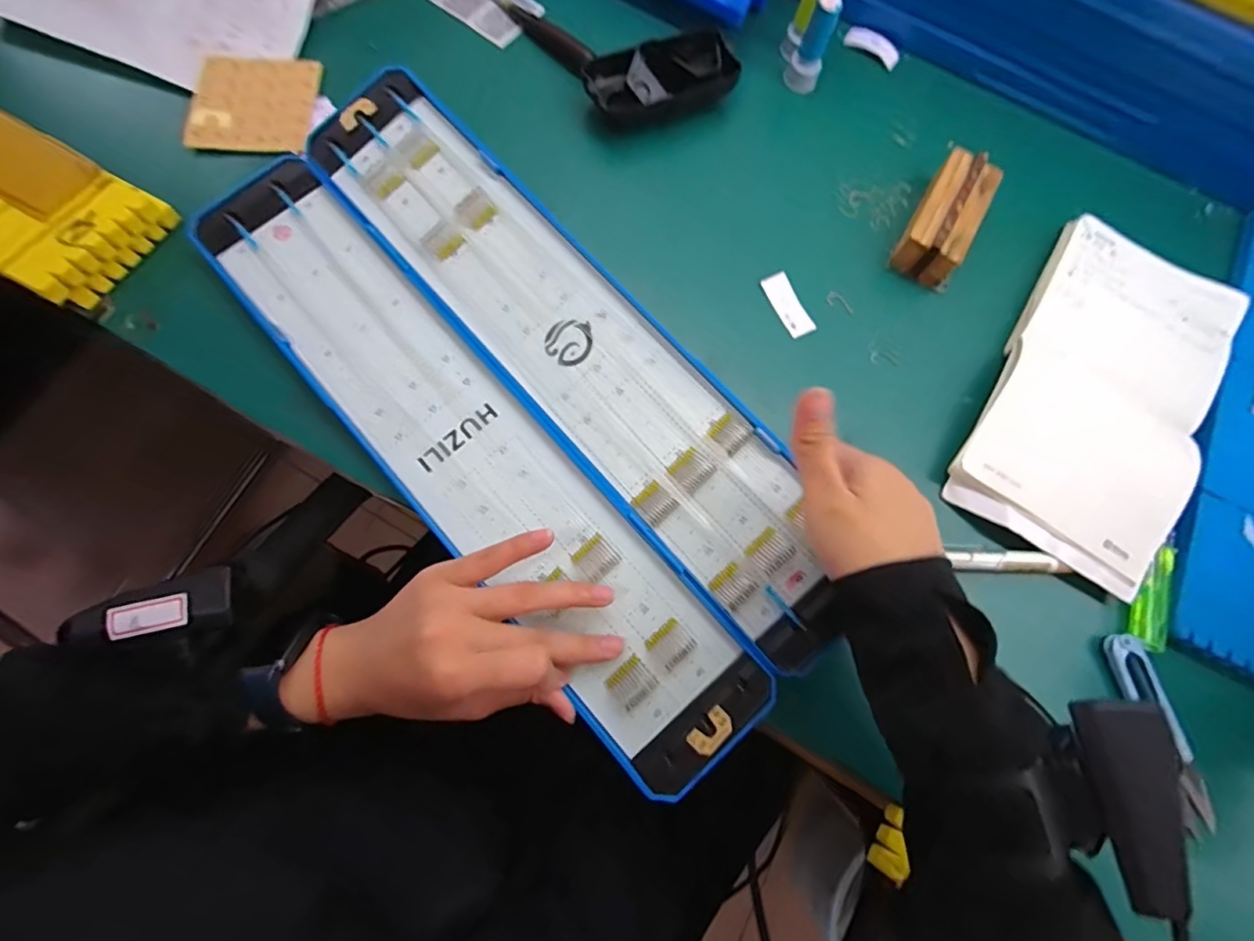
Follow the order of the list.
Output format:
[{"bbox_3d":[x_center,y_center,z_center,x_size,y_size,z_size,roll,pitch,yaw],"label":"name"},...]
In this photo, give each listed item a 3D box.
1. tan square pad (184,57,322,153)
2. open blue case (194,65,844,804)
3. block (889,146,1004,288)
[{"bbox_3d":[-0.257,-0.253,0.390,0.078,0.007,0.080,0,74,-4],"label":"tan square pad"},{"bbox_3d":[-0.066,-0.048,0.333,0.175,0.024,0.436,-40,79,-11],"label":"open blue case"},{"bbox_3d":[0.226,-0.179,0.399,0.042,0.032,0.093,31,74,5],"label":"block"}]

